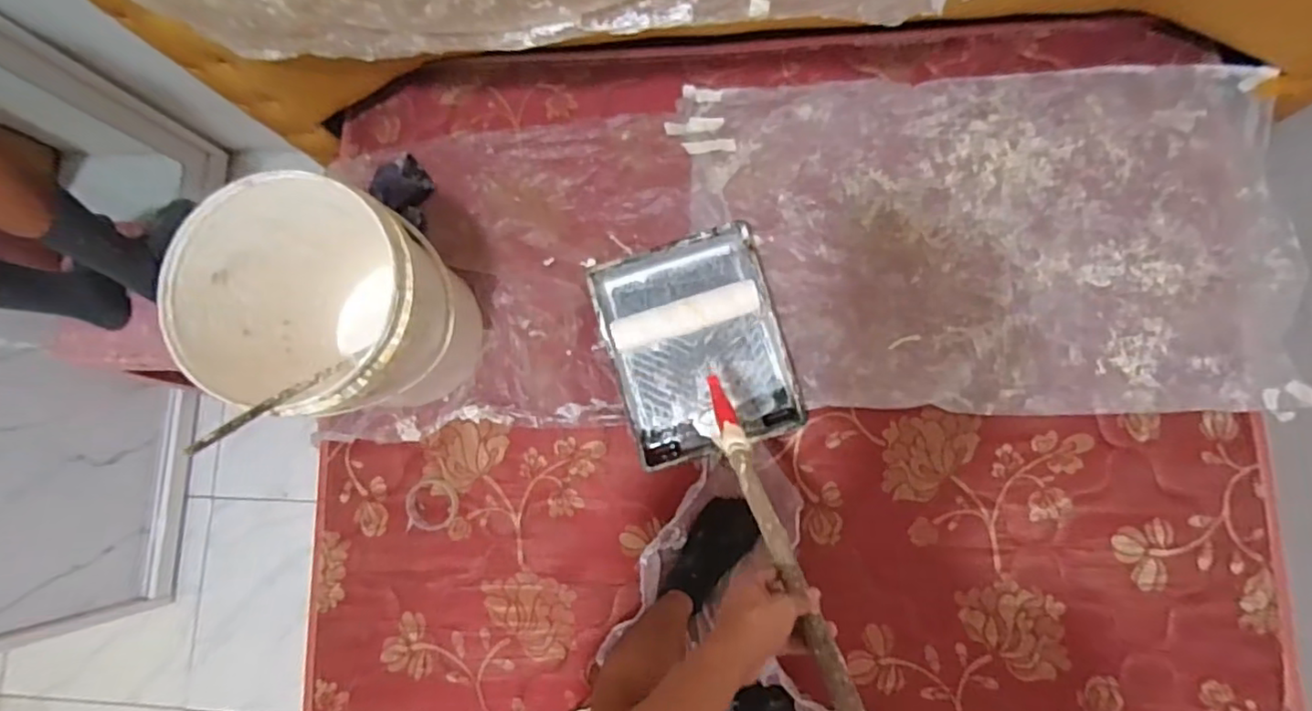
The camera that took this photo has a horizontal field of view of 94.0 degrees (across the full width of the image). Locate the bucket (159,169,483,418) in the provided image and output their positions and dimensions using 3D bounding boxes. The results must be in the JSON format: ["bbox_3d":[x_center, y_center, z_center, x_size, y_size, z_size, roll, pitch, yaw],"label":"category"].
[{"bbox_3d":[-0.451,-0.077,0.934,0.302,0.366,0.324,-1,83,6],"label":"bucket"}]

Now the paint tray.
[{"bbox_3d":[0.070,-0.017,1.024,0.283,0.068,0.349,-16,82,4],"label":"paint tray"}]

